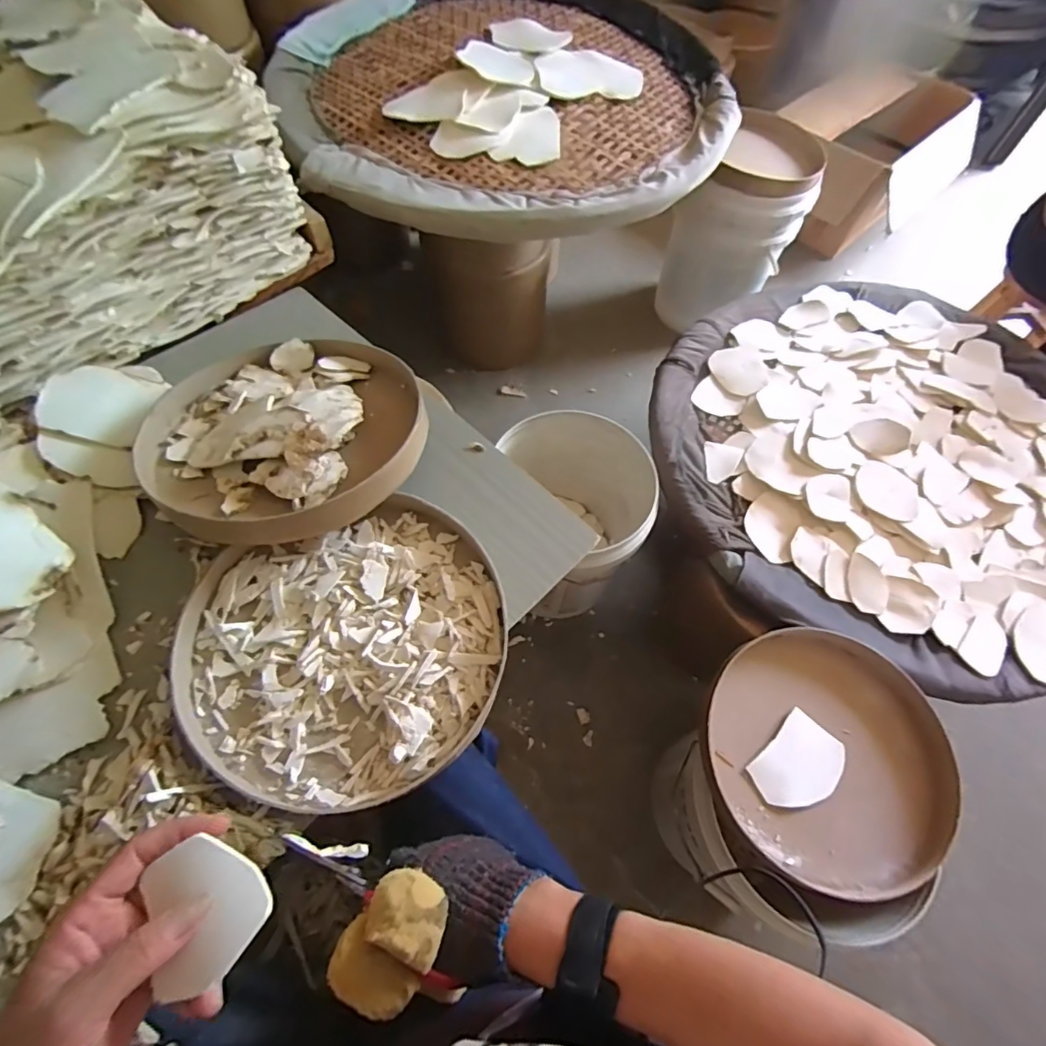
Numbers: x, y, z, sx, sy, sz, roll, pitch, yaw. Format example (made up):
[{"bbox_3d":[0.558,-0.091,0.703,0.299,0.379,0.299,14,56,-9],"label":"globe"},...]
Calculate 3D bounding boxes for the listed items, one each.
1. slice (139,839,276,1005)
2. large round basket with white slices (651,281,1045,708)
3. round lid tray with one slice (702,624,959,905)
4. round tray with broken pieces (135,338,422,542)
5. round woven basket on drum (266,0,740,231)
[{"bbox_3d":[-0.165,0.200,0.273,0.058,0.007,0.063,1,62,-1],"label":"slice"},{"bbox_3d":[0.641,-0.129,0.919,0.797,0.066,0.798,-24,65,-14],"label":"large round basket with white slices"},{"bbox_3d":[0.375,0.283,0.656,0.277,0.044,0.288,1,62,-1],"label":"round lid tray with one slice"},{"bbox_3d":[-0.267,-0.108,0.599,0.308,0.069,0.308,-2,54,3],"label":"round tray with broken pieces"},{"bbox_3d":[-0.029,-0.824,0.980,0.797,0.061,0.784,1,62,-1],"label":"round woven basket on drum"}]

